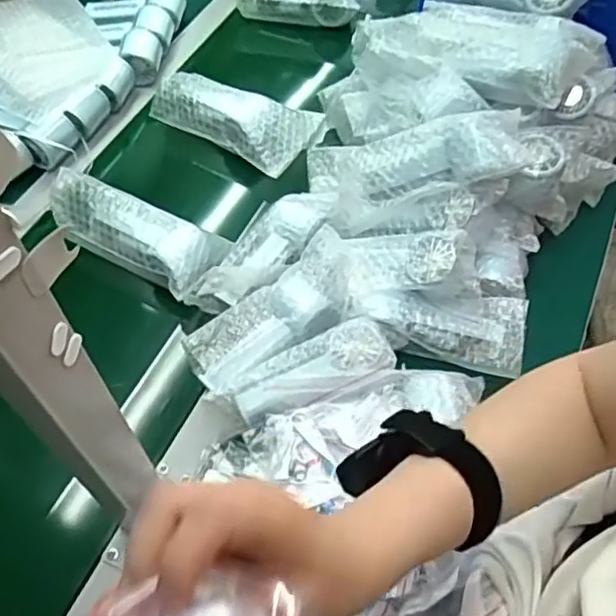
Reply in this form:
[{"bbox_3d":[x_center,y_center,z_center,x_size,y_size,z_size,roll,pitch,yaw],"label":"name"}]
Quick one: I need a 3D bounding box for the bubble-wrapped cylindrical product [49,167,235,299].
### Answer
[{"bbox_3d":[-0.196,-0.090,0.721,0.204,0.056,0.079,26,59,16],"label":"bubble-wrapped cylindrical product"}]

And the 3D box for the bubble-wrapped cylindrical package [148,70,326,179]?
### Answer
[{"bbox_3d":[-0.103,-0.250,0.846,0.218,0.041,0.107,21,58,14],"label":"bubble-wrapped cylindrical package"}]

